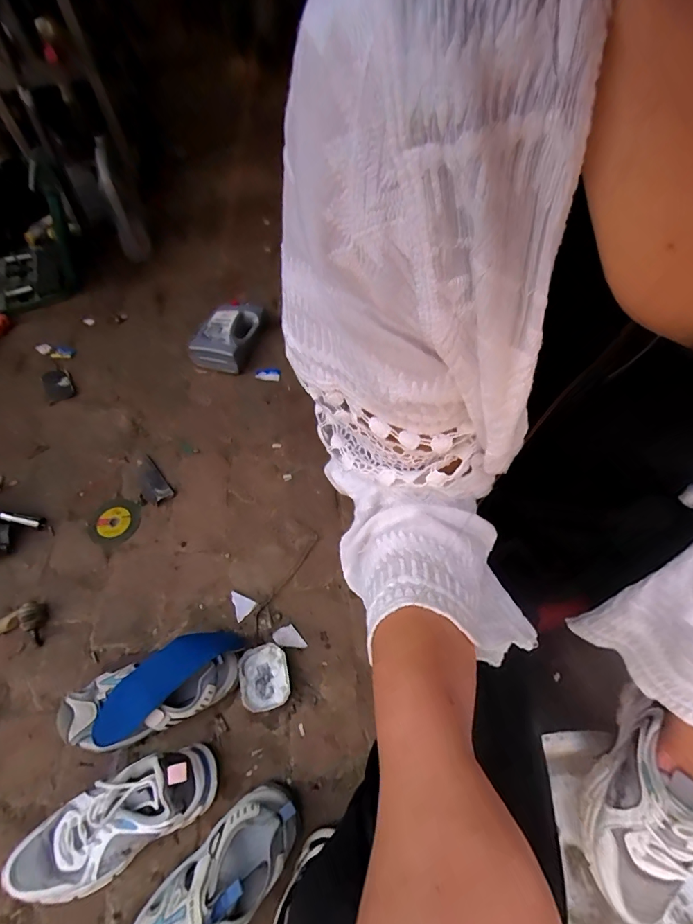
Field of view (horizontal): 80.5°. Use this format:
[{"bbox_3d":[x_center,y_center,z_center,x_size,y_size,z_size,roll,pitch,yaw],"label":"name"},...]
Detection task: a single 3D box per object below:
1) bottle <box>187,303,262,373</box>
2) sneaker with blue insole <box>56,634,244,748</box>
[{"bbox_3d":[-0.304,-0.321,1.056,0.102,0.093,0.219,15,57,12],"label":"bottle"},{"bbox_3d":[-0.289,0.348,0.625,0.267,0.094,0.108,-19,57,-11],"label":"sneaker with blue insole"}]

